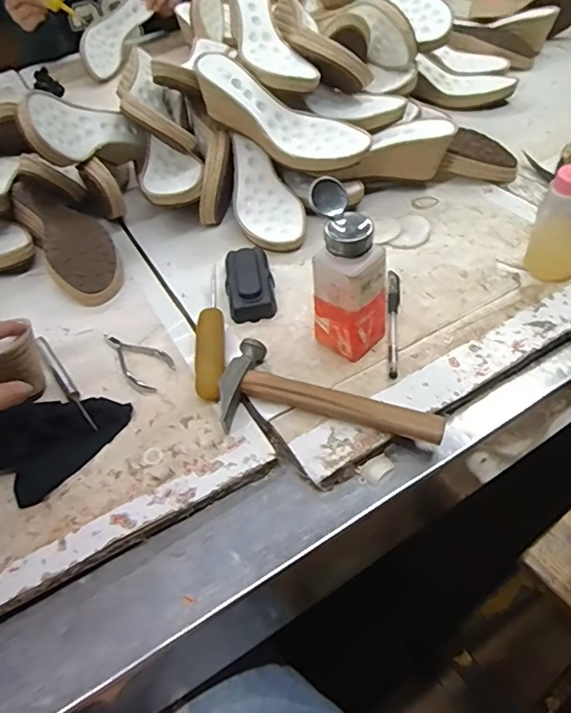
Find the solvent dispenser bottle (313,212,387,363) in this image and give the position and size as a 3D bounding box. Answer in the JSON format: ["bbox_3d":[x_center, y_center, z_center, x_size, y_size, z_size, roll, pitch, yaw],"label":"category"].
[{"bbox_3d":[0.057,-0.061,0.481,0.057,0.137,0.048,33,60,29],"label":"solvent dispenser bottle"}]

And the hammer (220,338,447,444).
[{"bbox_3d":[0.042,0.037,0.475,0.195,0.022,0.085,10,52,11],"label":"hammer"}]

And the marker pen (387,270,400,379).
[{"bbox_3d":[0.111,-0.037,0.536,0.013,0.008,0.147,4,51,6],"label":"marker pen"}]

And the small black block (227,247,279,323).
[{"bbox_3d":[-0.039,-0.084,0.591,0.051,0.022,0.107,-7,51,-2],"label":"small black block"}]

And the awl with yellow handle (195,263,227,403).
[{"bbox_3d":[-0.078,-0.033,0.547,0.029,0.027,0.187,-6,51,-2],"label":"awl with yellow handle"}]

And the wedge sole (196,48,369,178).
[{"bbox_3d":[-0.014,-0.289,0.659,0.230,0.068,0.075,30,56,0],"label":"wedge sole"}]

